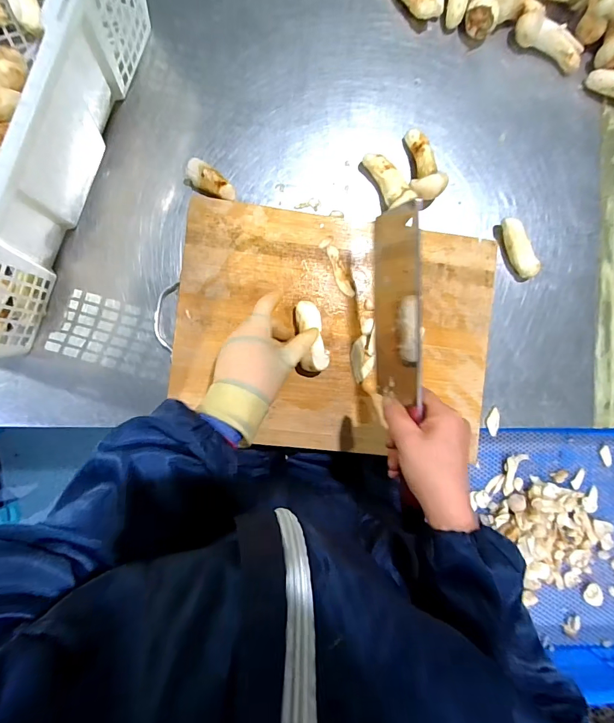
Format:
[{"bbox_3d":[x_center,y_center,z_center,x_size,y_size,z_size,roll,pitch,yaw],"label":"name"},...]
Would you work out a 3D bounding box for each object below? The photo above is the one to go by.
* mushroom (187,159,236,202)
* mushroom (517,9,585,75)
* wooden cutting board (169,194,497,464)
[{"bbox_3d":[-0.113,-0.211,0.464,0.061,0.021,0.027,35,87,-4],"label":"mushroom"},{"bbox_3d":[0.311,-0.410,0.500,0.093,0.026,0.032,22,88,-5],"label":"mushroom"},{"bbox_3d":[0.036,-0.035,0.475,0.369,0.027,0.276,7,89,-5],"label":"wooden cutting board"}]

